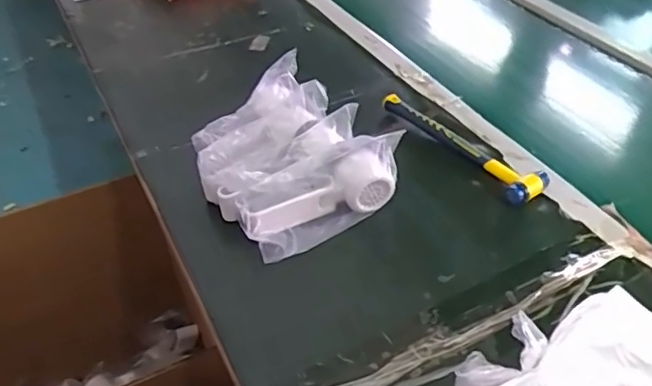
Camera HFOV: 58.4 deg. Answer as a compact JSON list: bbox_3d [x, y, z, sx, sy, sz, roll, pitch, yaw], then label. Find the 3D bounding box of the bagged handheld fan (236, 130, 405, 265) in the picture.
[{"bbox_3d":[-0.002,0.000,0.632,0.188,0.081,0.058,-23,47,-22],"label":"bagged handheld fan"}]

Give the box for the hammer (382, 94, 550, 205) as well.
[{"bbox_3d":[0.172,-0.066,0.742,0.059,0.022,0.241,-25,47,-24],"label":"hammer"}]

